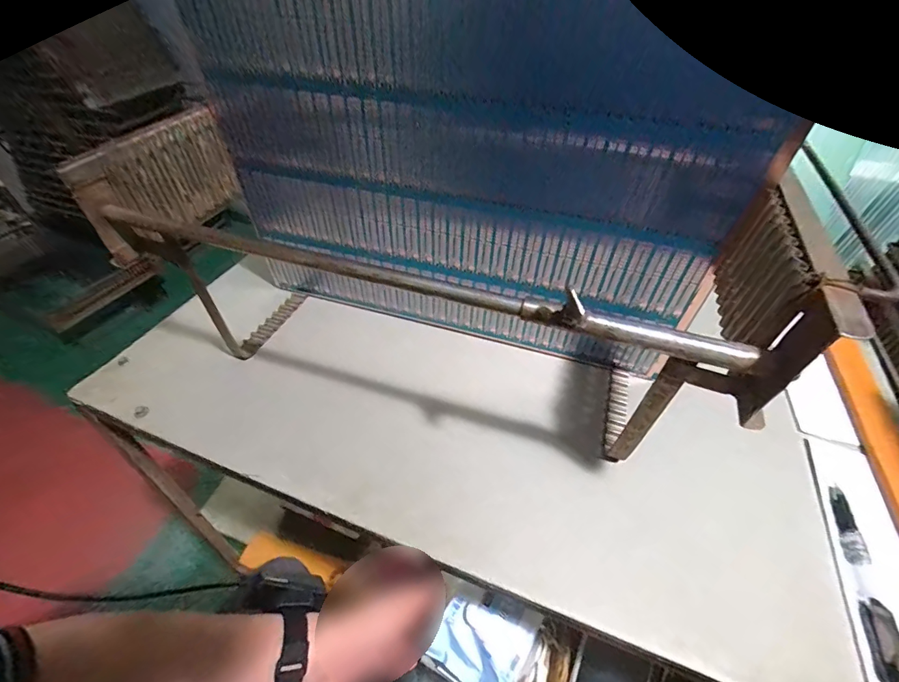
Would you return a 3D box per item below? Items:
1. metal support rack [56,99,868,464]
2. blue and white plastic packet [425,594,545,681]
[{"bbox_3d":[-0.029,-0.041,0.379,0.530,0.222,0.163,15,47,13],"label":"metal support rack"},{"bbox_3d":[0.037,0.318,0.432,0.089,0.061,0.087,28,51,23],"label":"blue and white plastic packet"}]

